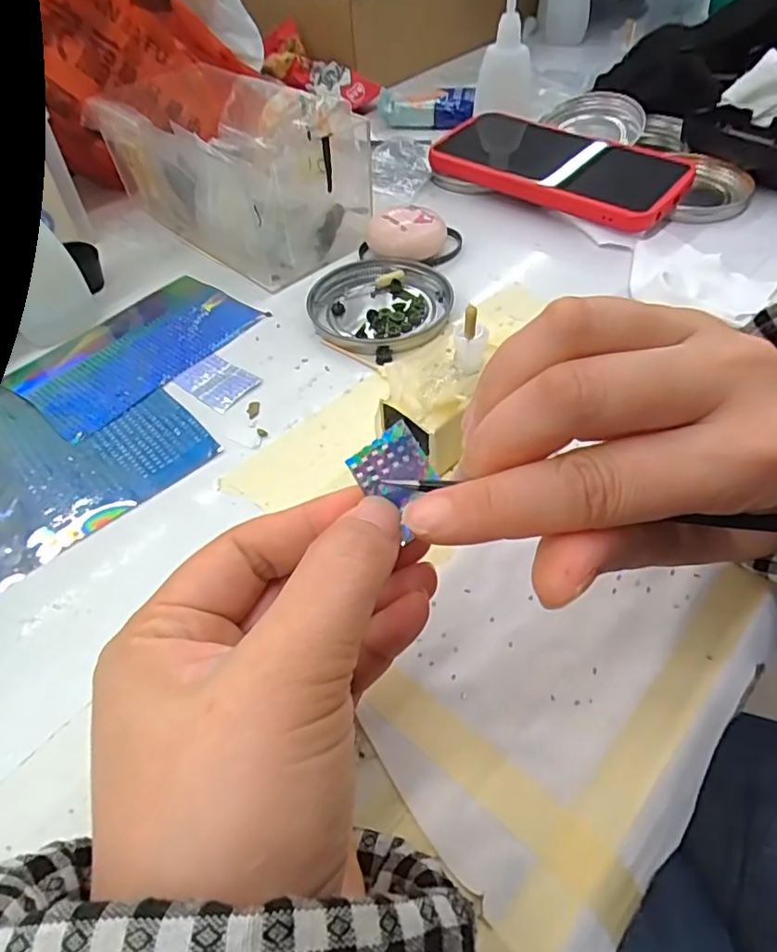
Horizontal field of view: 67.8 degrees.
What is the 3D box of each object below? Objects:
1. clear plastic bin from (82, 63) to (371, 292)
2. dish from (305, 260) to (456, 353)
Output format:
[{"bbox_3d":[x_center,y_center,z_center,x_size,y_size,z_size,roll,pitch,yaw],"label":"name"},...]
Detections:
[{"bbox_3d":[-0.092,-0.190,0.367,0.090,0.072,0.146,-37,57,-24],"label":"clear plastic bin"},{"bbox_3d":[-0.007,-0.097,0.325,0.079,0.008,0.077,-2,50,2],"label":"dish"}]

